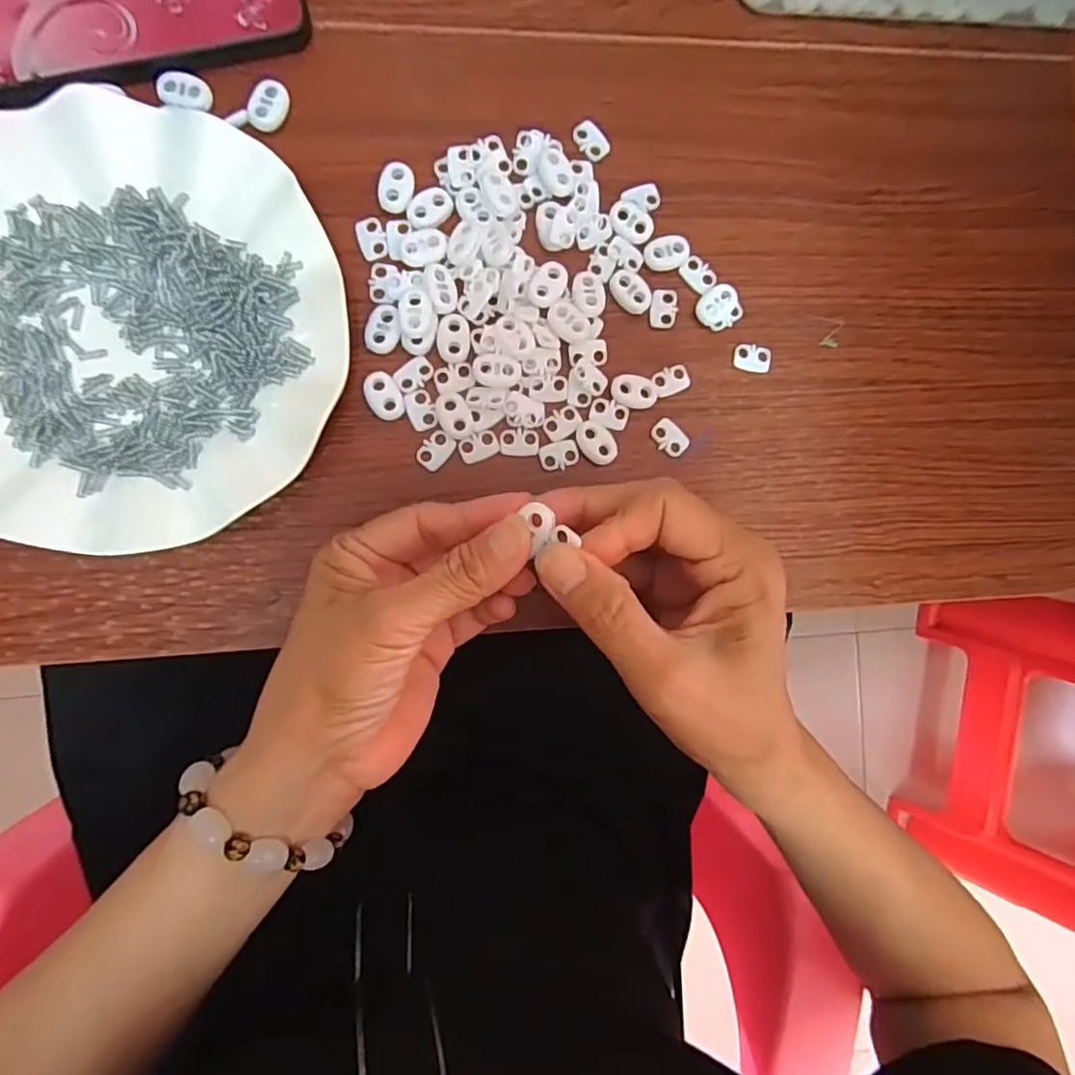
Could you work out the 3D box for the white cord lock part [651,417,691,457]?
[{"bbox_3d":[0.066,-0.049,0.298,0.015,0.004,0.019,-44,95,-5],"label":"white cord lock part"}]

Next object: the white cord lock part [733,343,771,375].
[{"bbox_3d":[0.108,-0.090,0.303,0.018,0.004,0.014,5,89,-7],"label":"white cord lock part"}]

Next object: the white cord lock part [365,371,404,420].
[{"bbox_3d":[-0.071,-0.065,0.281,0.015,0.004,0.023,-31,94,-6],"label":"white cord lock part"}]

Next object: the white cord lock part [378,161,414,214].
[{"bbox_3d":[-0.066,-0.163,0.283,0.015,0.005,0.023,15,88,-7],"label":"white cord lock part"}]

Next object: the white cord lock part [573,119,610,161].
[{"bbox_3d":[0.026,-0.194,0.296,0.013,0.004,0.019,-36,94,-6],"label":"white cord lock part"}]

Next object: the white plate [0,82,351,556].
[{"bbox_3d":[-0.176,-0.090,0.259,0.180,0.023,0.183,0,90,-8],"label":"white plate"}]

